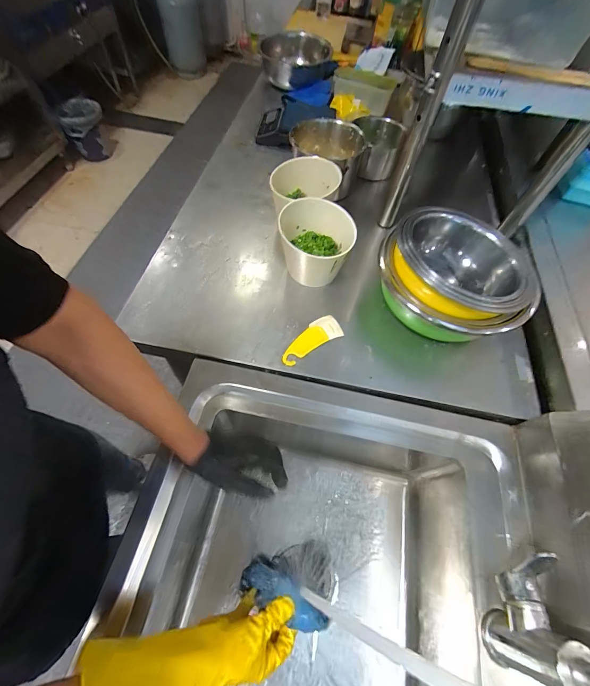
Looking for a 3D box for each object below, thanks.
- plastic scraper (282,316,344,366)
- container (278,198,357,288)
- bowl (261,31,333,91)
[{"bbox_3d":[0.025,-0.006,0.565,0.122,0.014,0.050,-28,64,-19],"label":"plastic scraper"},{"bbox_3d":[0.040,-0.186,0.606,0.136,0.118,0.133,5,58,-1],"label":"container"},{"bbox_3d":[0.004,-0.905,0.989,0.219,0.103,0.232,2,58,-3],"label":"bowl"}]

